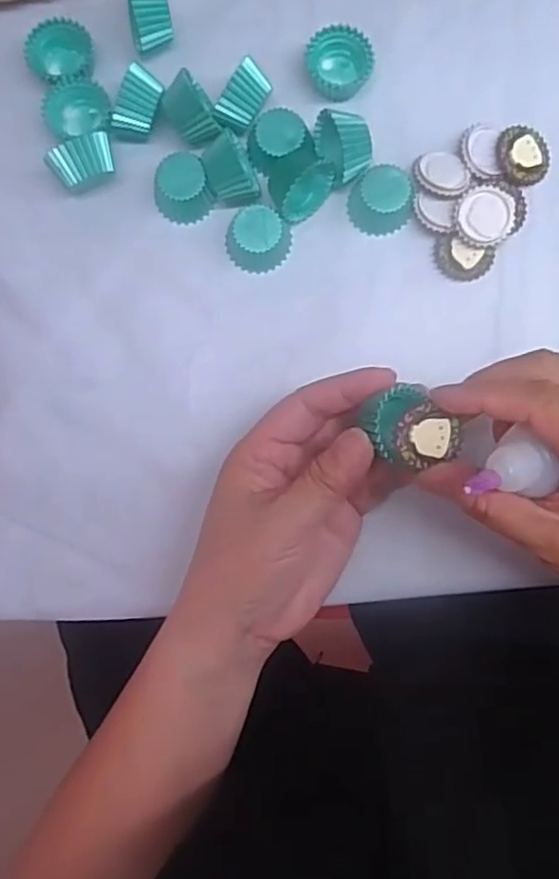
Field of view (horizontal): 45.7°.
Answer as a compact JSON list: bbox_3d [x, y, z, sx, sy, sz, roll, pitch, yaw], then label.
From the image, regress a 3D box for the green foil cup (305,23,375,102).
[{"bbox_3d":[0.030,-0.188,0.330,0.029,0.017,0.028,0,86,1],"label":"green foil cup"}]

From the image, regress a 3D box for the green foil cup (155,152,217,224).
[{"bbox_3d":[-0.048,-0.123,0.326,0.026,0.019,0.028,0,86,1],"label":"green foil cup"}]

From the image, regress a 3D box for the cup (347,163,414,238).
[{"bbox_3d":[0.049,-0.117,0.324,0.028,0.019,0.028,0,86,1],"label":"cup"}]

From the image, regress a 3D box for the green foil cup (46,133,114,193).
[{"bbox_3d":[-0.094,-0.135,0.325,0.030,0.020,0.020,-36,86,-2],"label":"green foil cup"}]

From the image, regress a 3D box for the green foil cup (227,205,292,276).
[{"bbox_3d":[-0.010,-0.098,0.324,0.029,0.017,0.029,0,86,1],"label":"green foil cup"}]

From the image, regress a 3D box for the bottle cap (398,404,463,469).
[{"bbox_3d":[0.058,-0.002,0.259,0.025,0.004,0.024,-2,102,-10],"label":"bottle cap"}]

